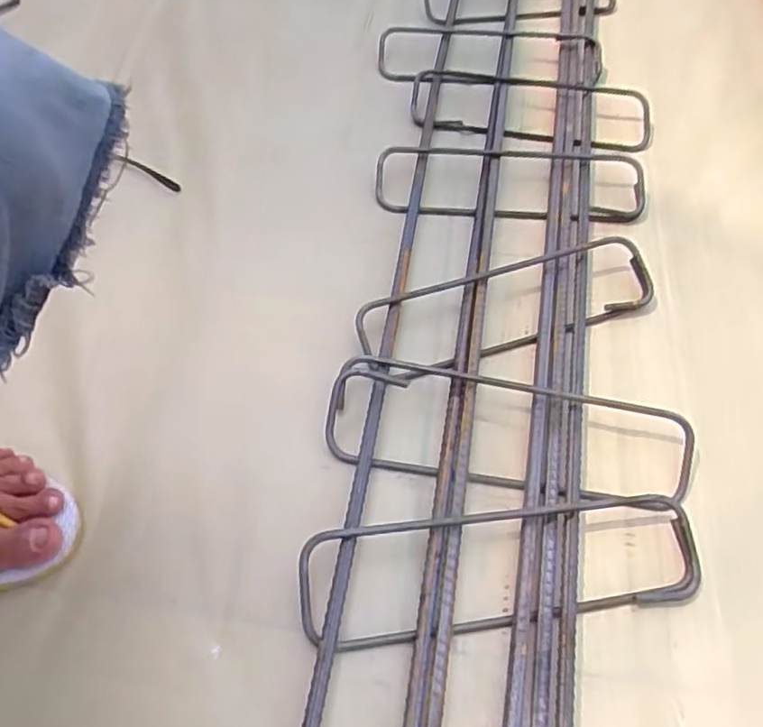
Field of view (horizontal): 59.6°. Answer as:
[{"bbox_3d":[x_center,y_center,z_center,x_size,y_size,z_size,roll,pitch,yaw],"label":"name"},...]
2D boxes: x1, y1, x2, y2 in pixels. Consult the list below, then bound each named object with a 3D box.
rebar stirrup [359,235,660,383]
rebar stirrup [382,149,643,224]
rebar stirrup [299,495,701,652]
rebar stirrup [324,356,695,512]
[{"bbox_3d":[0.127,-0.057,0.650,0.305,0.033,0.092,-17,57,-16],"label":"rebar stirrup"},{"bbox_3d":[0.150,-0.211,0.766,0.307,0.027,0.110,-2,54,-6],"label":"rebar stirrup"},{"bbox_3d":[0.094,0.152,0.499,0.305,0.029,0.079,-5,54,-8],"label":"rebar stirrup"},{"bbox_3d":[0.109,0.059,0.560,0.309,0.040,0.107,12,54,4],"label":"rebar stirrup"}]

